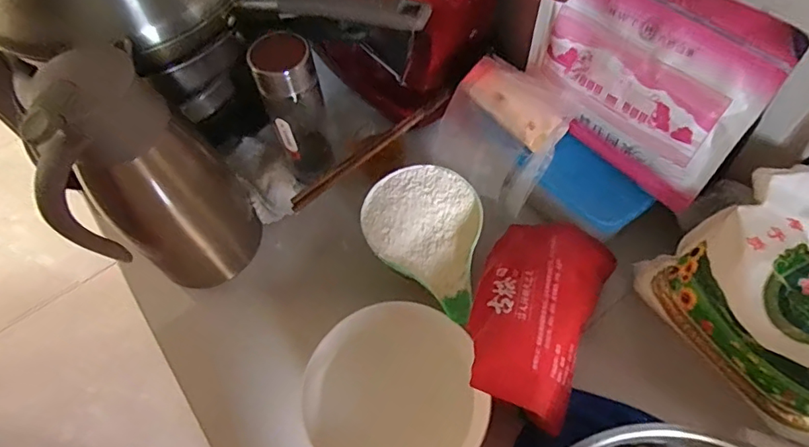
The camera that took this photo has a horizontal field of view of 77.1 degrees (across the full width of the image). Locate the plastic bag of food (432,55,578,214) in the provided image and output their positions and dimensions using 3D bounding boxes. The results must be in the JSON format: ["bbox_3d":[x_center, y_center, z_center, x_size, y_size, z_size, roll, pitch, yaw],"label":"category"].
[{"bbox_3d":[0.108,-0.110,0.575,0.138,0.067,0.126,35,67,20],"label":"plastic bag of food"}]

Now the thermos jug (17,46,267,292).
[{"bbox_3d":[-0.259,-0.036,0.502,0.101,0.300,0.142,34,74,26],"label":"thermos jug"}]

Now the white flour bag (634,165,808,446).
[{"bbox_3d":[0.346,0.076,0.456,0.142,0.137,0.209,-29,63,-14],"label":"white flour bag"}]

